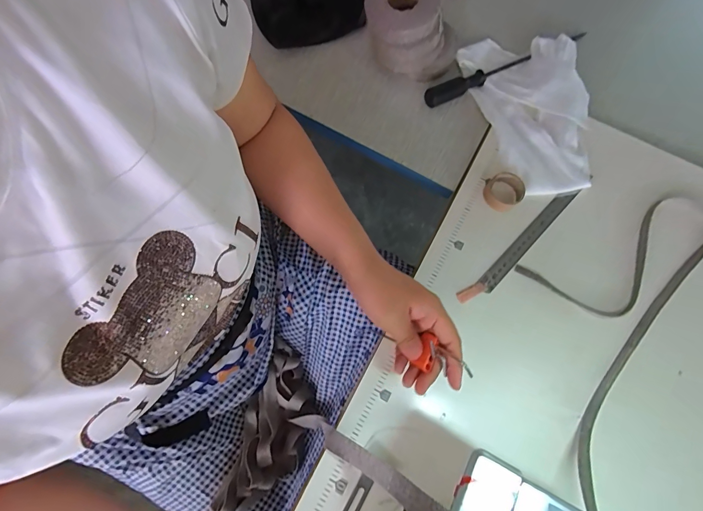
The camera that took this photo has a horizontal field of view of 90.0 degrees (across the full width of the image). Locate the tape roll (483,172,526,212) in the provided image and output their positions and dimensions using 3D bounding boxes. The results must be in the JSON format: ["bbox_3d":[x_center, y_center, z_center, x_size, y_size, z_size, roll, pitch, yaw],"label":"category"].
[{"bbox_3d":[0.194,-0.081,0.446,0.045,0.018,0.045,1,75,-3],"label":"tape roll"}]

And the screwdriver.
[{"bbox_3d":[0.238,-0.285,0.510,0.308,0.023,0.024,-28,78,-10],"label":"screwdriver"}]

